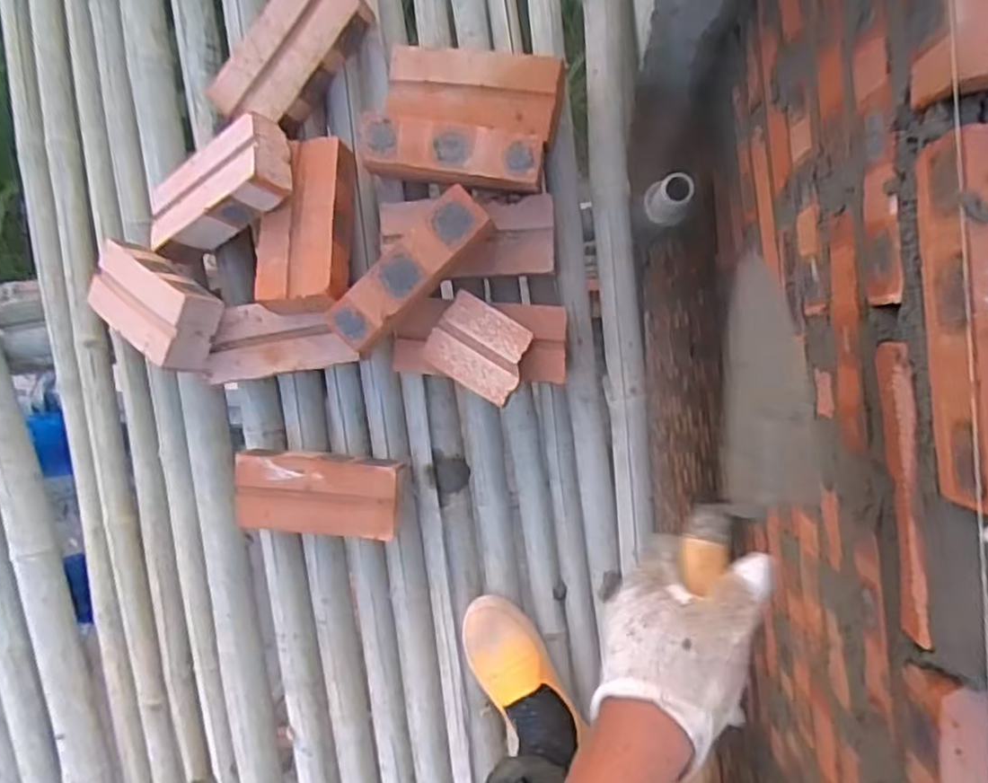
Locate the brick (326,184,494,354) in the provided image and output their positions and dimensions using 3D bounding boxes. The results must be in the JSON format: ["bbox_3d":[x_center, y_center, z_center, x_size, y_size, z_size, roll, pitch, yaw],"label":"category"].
[{"bbox_3d":[-0.087,-0.131,0.778,0.201,0.090,0.060,-44,88,8],"label":"brick"}]

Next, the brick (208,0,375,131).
[{"bbox_3d":[-0.242,-0.404,0.857,0.101,0.077,0.201,37,98,4],"label":"brick"}]

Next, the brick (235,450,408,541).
[{"bbox_3d":[-0.219,0.127,0.897,0.204,0.070,0.100,4,94,7],"label":"brick"}]

